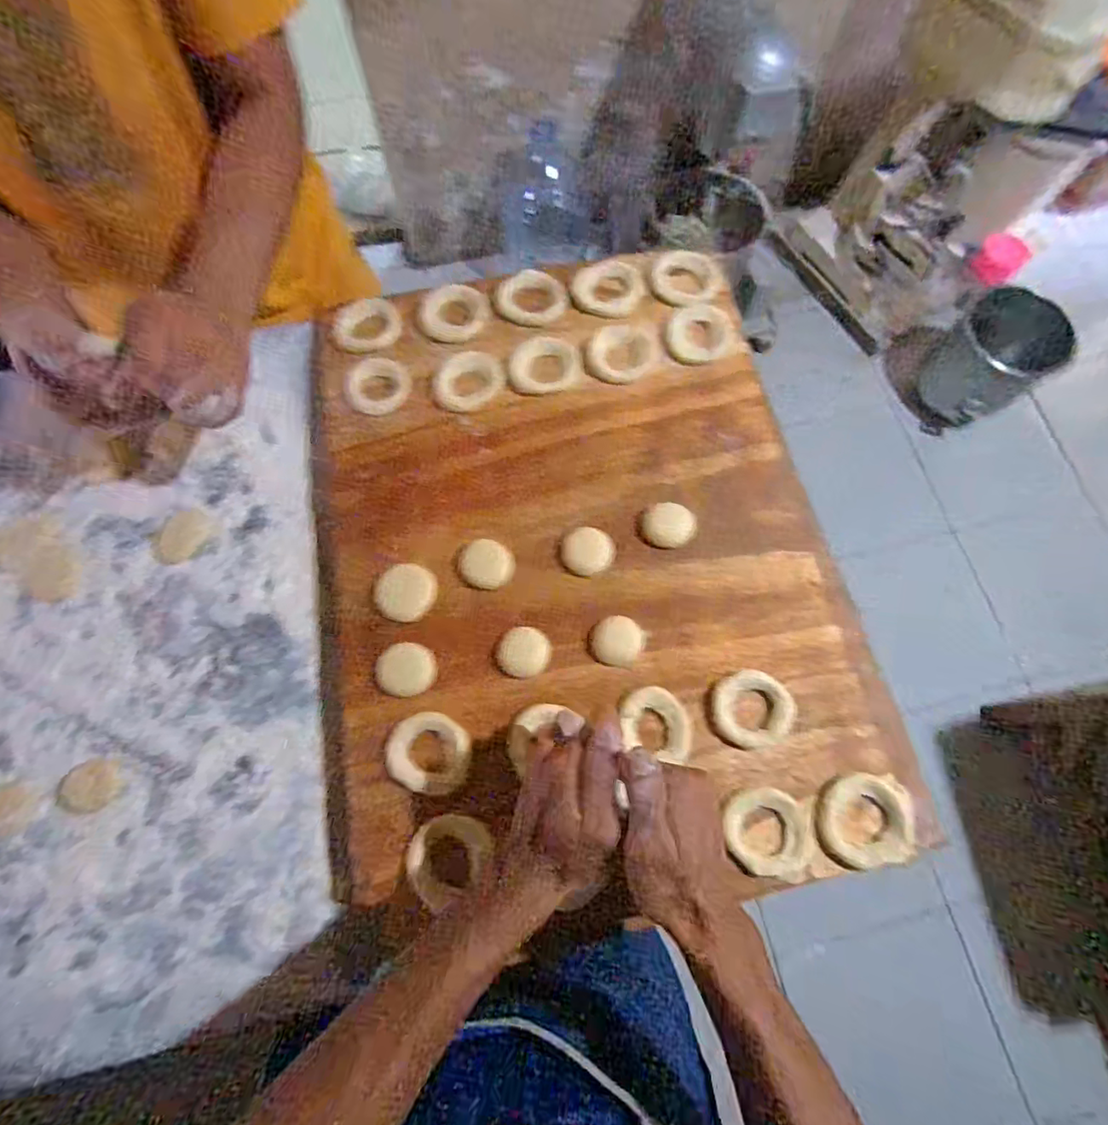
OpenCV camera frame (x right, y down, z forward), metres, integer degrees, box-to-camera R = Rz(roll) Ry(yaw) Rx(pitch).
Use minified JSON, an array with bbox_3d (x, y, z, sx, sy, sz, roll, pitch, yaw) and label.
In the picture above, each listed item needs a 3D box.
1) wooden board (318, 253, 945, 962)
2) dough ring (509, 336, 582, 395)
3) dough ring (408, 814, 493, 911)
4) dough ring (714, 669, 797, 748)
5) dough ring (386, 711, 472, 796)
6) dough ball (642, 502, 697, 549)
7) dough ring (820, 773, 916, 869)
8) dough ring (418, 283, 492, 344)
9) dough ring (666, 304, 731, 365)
[{"bbox_3d":[0.017,-0.020,0.514,0.431,0.031,0.566,-10,72,-4],"label":"wooden board"},{"bbox_3d":[-0.009,-0.195,0.581,0.068,0.009,0.061,4,71,0],"label":"dough ring"},{"bbox_3d":[-0.078,0.217,0.430,0.055,0.008,0.059,0,72,-1],"label":"dough ring"},{"bbox_3d":[0.157,0.113,0.461,0.061,0.010,0.056,0,72,-1],"label":"dough ring"},{"bbox_3d":[-0.097,0.147,0.454,0.064,0.009,0.058,7,72,1],"label":"dough ring"},{"bbox_3d":[0.101,-0.032,0.513,0.043,0.014,0.036,28,73,8],"label":"dough ball"},{"bbox_3d":[0.226,0.187,0.426,0.061,0.014,0.059,0,72,-1],"label":"dough ring"},{"bbox_3d":[-0.102,-0.252,0.591,0.066,0.010,0.074,-42,77,-13],"label":"dough ring"},{"bbox_3d":[0.140,-0.223,0.568,0.057,0.018,0.062,0,72,-1],"label":"dough ring"}]

